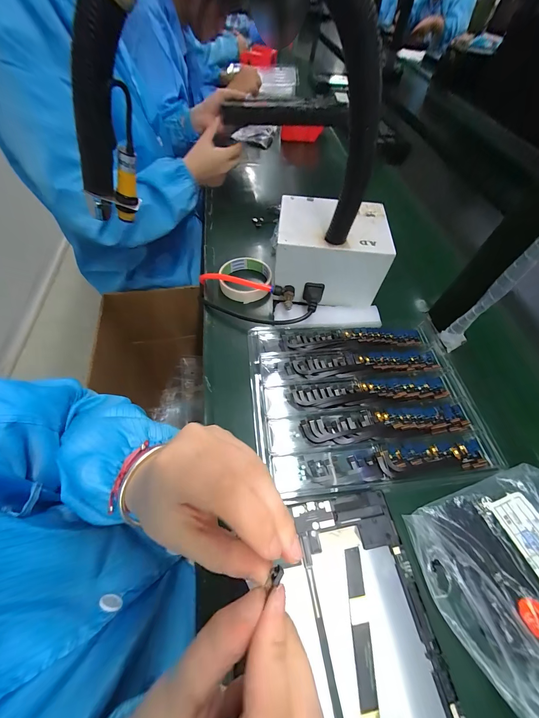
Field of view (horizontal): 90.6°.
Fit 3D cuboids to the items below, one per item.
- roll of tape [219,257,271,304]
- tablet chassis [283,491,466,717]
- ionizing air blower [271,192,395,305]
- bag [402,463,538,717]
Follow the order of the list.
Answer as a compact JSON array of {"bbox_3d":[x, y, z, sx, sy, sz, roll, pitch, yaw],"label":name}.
[{"bbox_3d":[-0.042,-0.134,0.438,0.085,0.021,0.078,2,59,-4],"label":"roll of tape"},{"bbox_3d":[0.057,0.239,0.193,0.150,0.009,0.238,-7,59,-7],"label":"tablet chassis"},{"bbox_3d":[0.087,-0.160,0.403,0.152,0.107,0.117,4,60,1],"label":"ionizing air blower"},{"bbox_3d":[0.228,0.185,0.233,0.165,0.029,0.138,-14,61,-14],"label":"bag"}]

